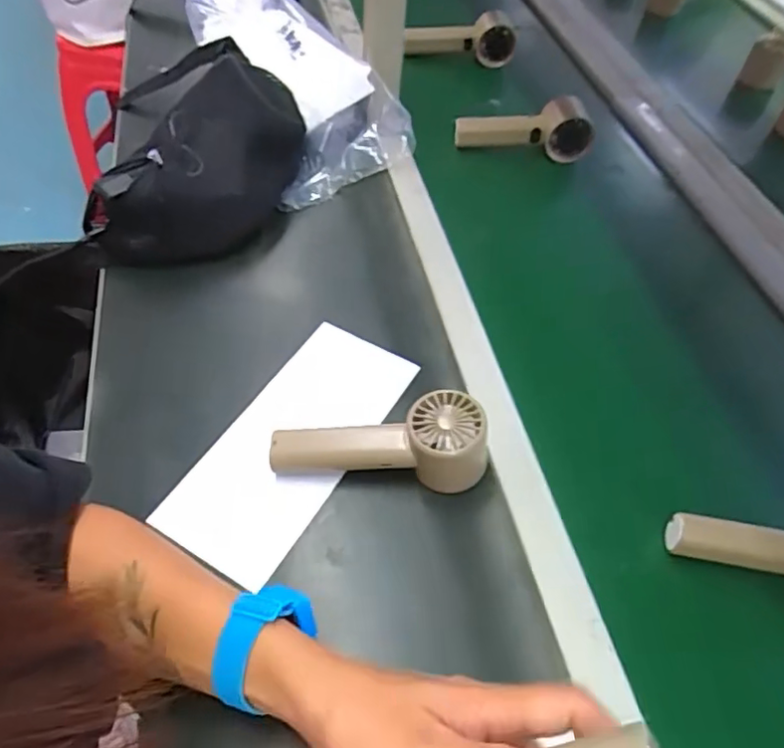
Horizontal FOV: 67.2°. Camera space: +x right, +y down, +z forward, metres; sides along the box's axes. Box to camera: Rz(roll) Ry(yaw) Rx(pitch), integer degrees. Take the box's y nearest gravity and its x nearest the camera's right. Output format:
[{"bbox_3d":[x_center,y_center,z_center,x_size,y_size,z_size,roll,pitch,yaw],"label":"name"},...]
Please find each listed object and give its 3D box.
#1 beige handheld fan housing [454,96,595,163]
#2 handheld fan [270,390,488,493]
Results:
[{"bbox_3d":[0.156,-0.293,0.714,0.160,0.057,0.054,-4,54,-8],"label":"beige handheld fan housing"},{"bbox_3d":[-0.010,0.054,0.440,0.157,0.057,0.049,-4,52,9],"label":"handheld fan"}]

